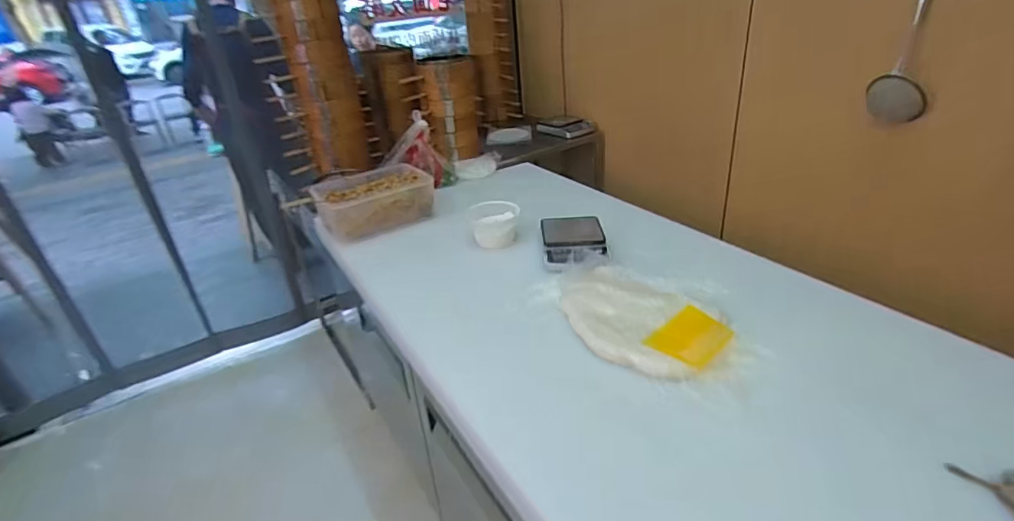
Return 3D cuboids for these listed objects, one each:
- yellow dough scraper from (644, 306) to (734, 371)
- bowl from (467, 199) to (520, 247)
[{"bbox_3d":[0.321,0.134,0.883,0.118,0.007,0.099,-36,51,-22],"label":"yellow dough scraper"},{"bbox_3d":[-0.031,-0.094,1.341,0.129,0.104,0.109,-6,29,-1],"label":"bowl"}]

